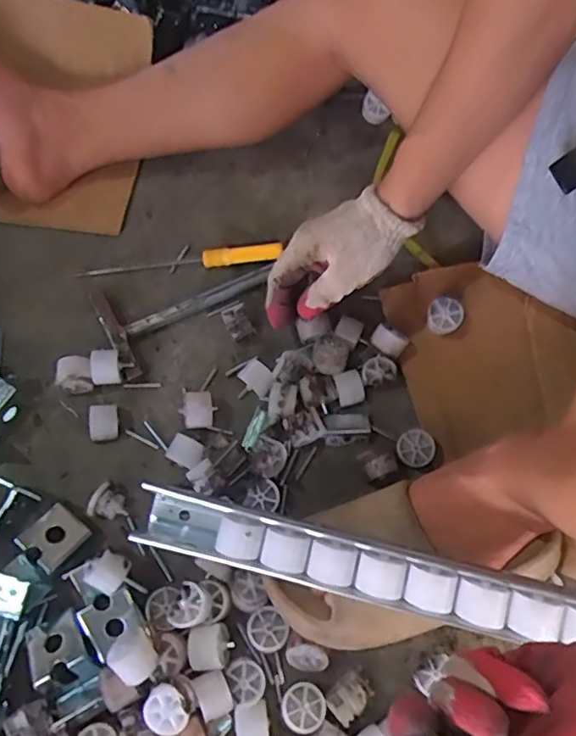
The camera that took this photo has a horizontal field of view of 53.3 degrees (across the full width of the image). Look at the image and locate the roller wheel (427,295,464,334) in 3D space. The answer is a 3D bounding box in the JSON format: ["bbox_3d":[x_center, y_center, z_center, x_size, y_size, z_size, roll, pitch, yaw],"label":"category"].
[{"bbox_3d":[0.157,-0.053,0.576,0.036,0.016,0.036,0,90,10],"label":"roller wheel"}]

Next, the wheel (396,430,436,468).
[{"bbox_3d":[0.120,0.077,0.543,0.034,0.019,0.033,0,69,1],"label":"wheel"}]

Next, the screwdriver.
[{"bbox_3d":[-0.117,-0.117,0.617,0.215,0.016,0.015,-4,69,-1],"label":"screwdriver"}]

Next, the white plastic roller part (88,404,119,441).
[{"bbox_3d":[-0.178,0.052,0.556,0.026,0.018,0.035,-9,69,-3],"label":"white plastic roller part"}]

